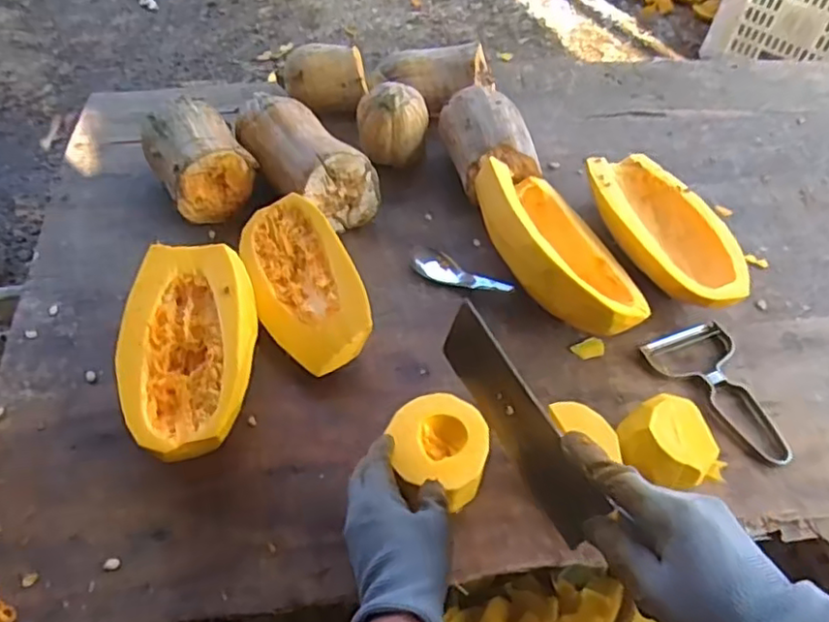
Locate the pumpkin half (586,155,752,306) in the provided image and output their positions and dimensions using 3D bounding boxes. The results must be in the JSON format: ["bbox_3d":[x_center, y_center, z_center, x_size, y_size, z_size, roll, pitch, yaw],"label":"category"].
[{"bbox_3d":[0.263,-0.081,0.683,0.116,0.065,0.216,-21,56,-18],"label":"pumpkin half"}]

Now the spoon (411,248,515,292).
[{"bbox_3d":[0.046,-0.038,0.672,0.114,0.029,0.031,31,57,20],"label":"spoon"}]

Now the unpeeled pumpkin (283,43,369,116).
[{"bbox_3d":[-0.112,-0.300,0.827,0.106,0.071,0.069,-13,54,-12],"label":"unpeeled pumpkin"}]

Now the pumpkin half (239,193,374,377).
[{"bbox_3d":[-0.105,-0.026,0.635,0.095,0.049,0.197,-32,59,-1],"label":"pumpkin half"}]

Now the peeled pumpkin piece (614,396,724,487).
[{"bbox_3d":[0.215,0.112,0.537,0.073,0.044,0.070,1,52,-2],"label":"peeled pumpkin piece"}]

